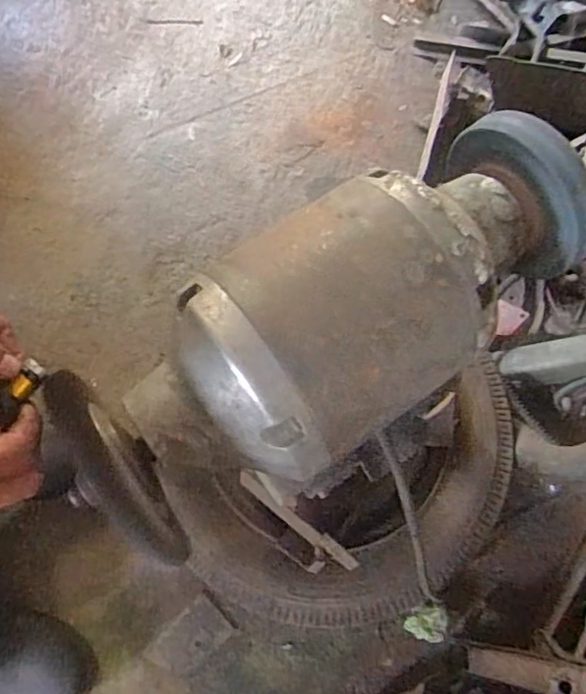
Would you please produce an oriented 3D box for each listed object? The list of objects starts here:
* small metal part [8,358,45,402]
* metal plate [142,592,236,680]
[{"bbox_3d":[-0.168,0.021,0.384,0.012,0.012,0.027,18,73,4],"label":"small metal part"},{"bbox_3d":[-0.142,0.412,0.862,0.068,0.009,0.116,44,76,12],"label":"metal plate"}]

